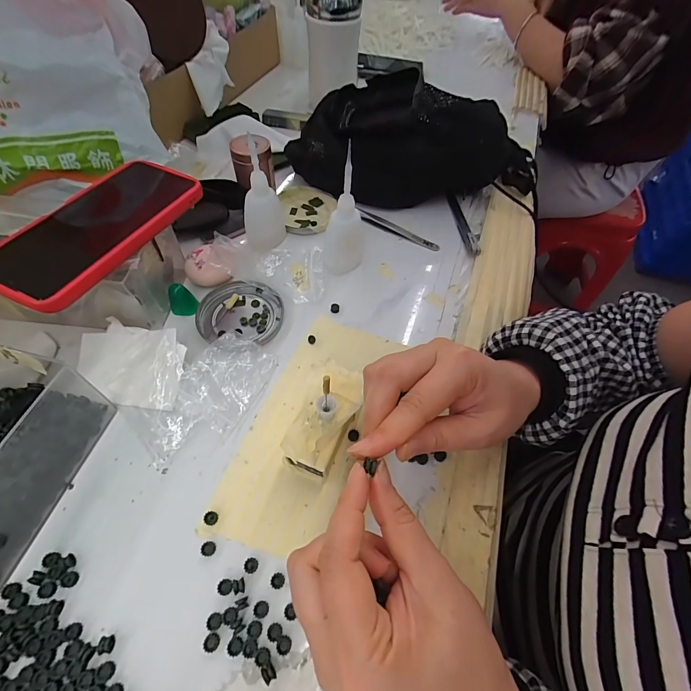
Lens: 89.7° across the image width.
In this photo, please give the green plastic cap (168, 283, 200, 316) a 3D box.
[{"bbox_3d":[-0.153,-0.043,0.324,0.024,0.027,0.013,-29,64,-20],"label":"green plastic cap"}]

